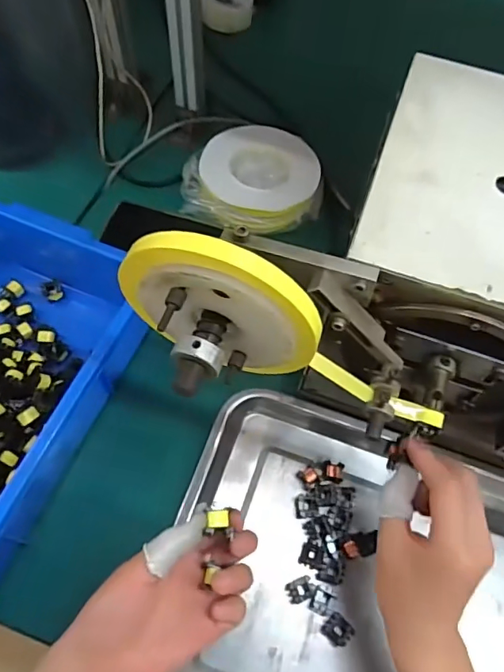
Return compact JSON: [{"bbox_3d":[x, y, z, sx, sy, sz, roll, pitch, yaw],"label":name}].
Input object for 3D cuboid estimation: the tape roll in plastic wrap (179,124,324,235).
[{"bbox_3d":[0.003,-0.189,0.609,0.169,0.041,0.146,14,63,4],"label":"tape roll in plastic wrap"}]

